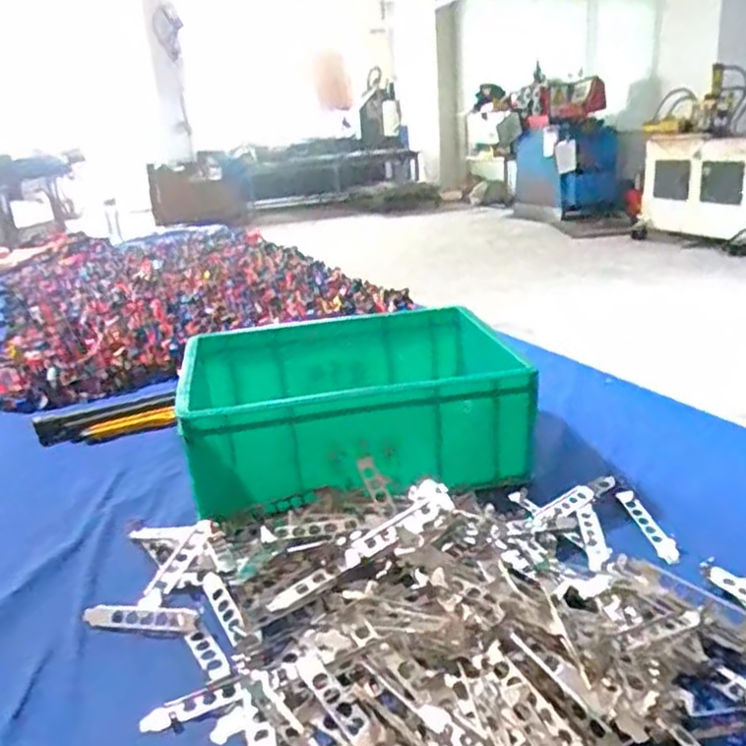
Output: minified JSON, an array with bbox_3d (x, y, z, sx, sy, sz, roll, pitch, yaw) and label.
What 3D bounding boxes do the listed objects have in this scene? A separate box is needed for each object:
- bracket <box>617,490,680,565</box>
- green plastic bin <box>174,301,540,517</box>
[{"bbox_3d":[0.287,0.157,0.733,0.025,0.008,0.125,-5,21,-1],"label":"bracket"},{"bbox_3d":[-0.029,0.032,0.915,0.414,0.125,0.317,-10,22,-13],"label":"green plastic bin"}]

